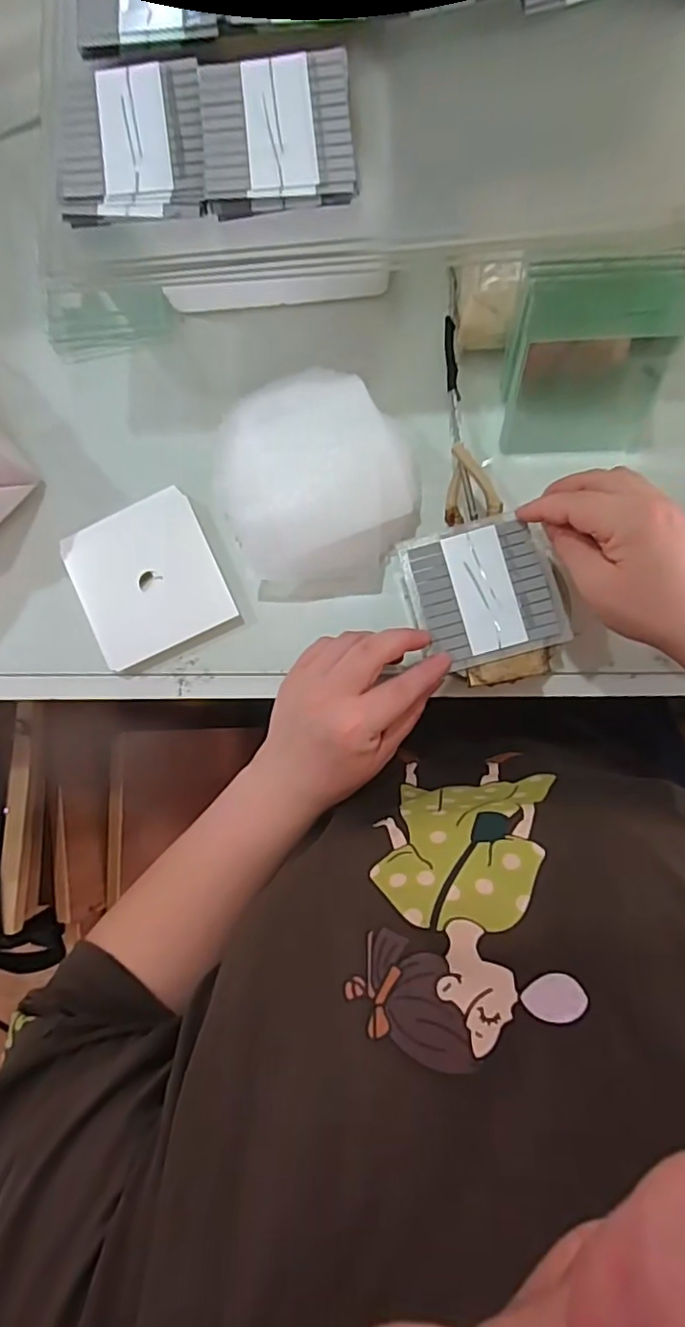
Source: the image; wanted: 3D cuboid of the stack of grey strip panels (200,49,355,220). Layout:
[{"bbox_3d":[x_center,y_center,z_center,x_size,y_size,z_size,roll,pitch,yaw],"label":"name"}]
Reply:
[{"bbox_3d":[-0.035,-0.287,0.321,0.080,0.011,0.084,-5,85,4],"label":"stack of grey strip panels"}]

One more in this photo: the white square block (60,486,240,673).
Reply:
[{"bbox_3d":[-0.141,-0.062,0.433,0.097,0.019,0.104,-26,84,2],"label":"white square block"}]

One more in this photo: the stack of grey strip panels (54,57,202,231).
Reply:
[{"bbox_3d":[-0.114,-0.286,0.326,0.078,0.009,0.087,-3,85,4],"label":"stack of grey strip panels"}]

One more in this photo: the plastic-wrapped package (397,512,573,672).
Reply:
[{"bbox_3d":[0.090,-0.046,0.381,0.088,0.008,0.089,-15,85,3],"label":"plastic-wrapped package"}]

